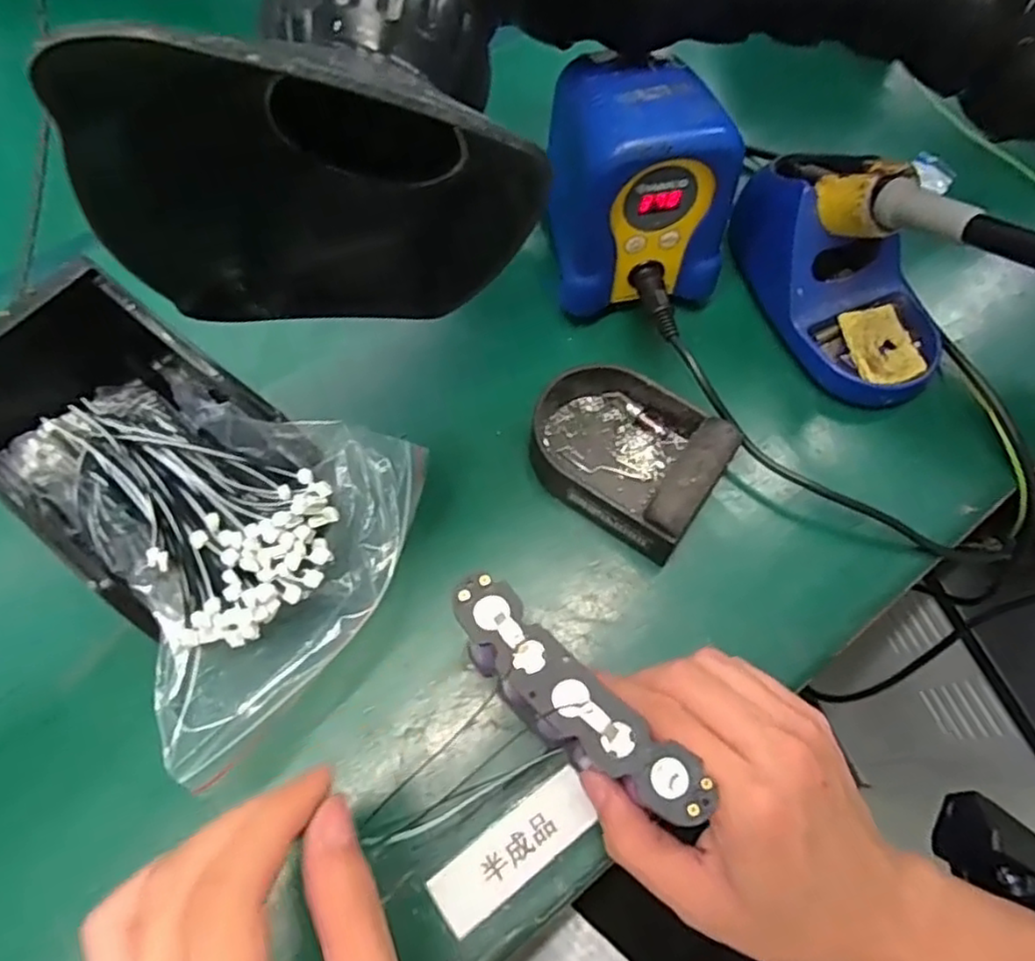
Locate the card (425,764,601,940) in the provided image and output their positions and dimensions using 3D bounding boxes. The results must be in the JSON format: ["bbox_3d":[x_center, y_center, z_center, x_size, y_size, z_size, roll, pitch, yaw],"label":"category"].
[{"bbox_3d":[0.000,0.161,0.298,0.077,0.004,0.026,-34,70,-14],"label":"card"}]

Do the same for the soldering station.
[{"bbox_3d":[0.064,-0.167,0.378,0.094,0.112,0.101,-6,66,-2],"label":"soldering station"}]

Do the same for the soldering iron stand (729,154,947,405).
[{"bbox_3d":[0.187,-0.123,0.384,0.079,0.089,0.152,-26,68,-10],"label":"soldering iron stand"}]

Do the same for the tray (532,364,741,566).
[{"bbox_3d":[0.055,-0.017,0.359,0.099,0.037,0.077,34,71,14],"label":"tray"}]

